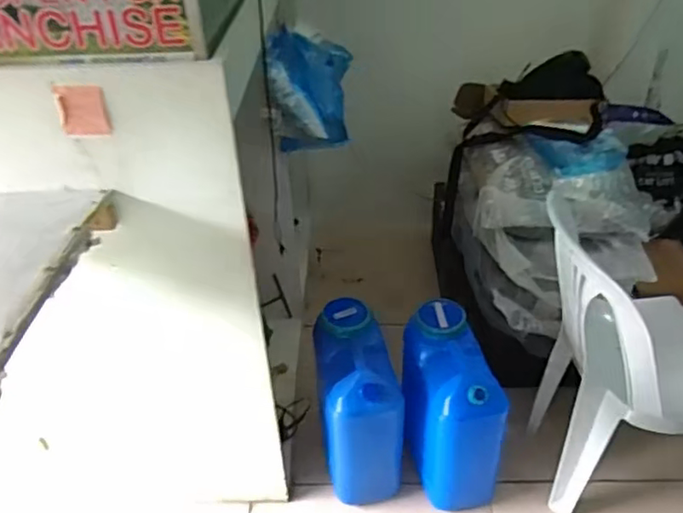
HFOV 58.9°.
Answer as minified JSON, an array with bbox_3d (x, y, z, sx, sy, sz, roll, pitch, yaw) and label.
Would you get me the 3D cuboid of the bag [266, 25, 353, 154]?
[{"bbox_3d":[-0.071,-0.393,1.495,0.183,0.298,0.130,-3,37,-1],"label":"bag"}]

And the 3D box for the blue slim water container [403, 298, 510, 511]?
[{"bbox_3d":[0.251,0.360,1.470,0.188,0.376,0.324,-10,37,-10],"label":"blue slim water container"}]

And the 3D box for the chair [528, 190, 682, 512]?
[{"bbox_3d":[0.629,0.234,1.280,0.438,0.646,0.348,-2,37,0],"label":"chair"}]

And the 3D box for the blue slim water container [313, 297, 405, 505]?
[{"bbox_3d":[0.036,0.350,1.479,0.179,0.370,0.324,-6,37,-5],"label":"blue slim water container"}]

